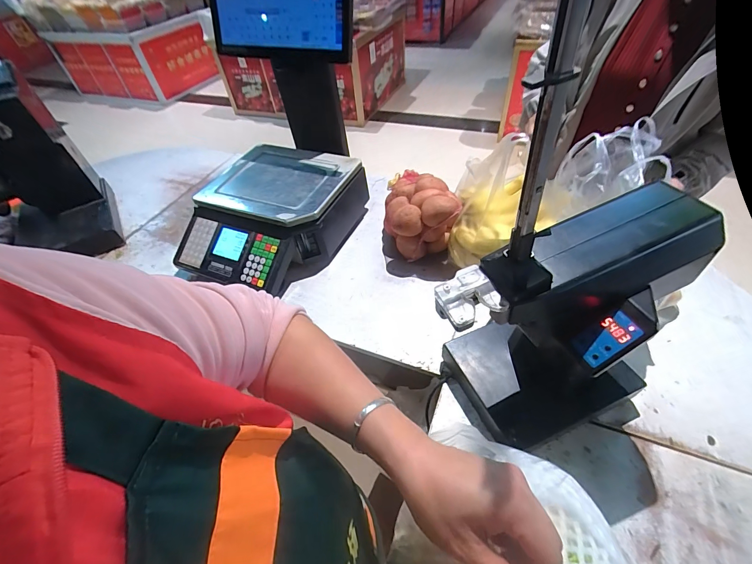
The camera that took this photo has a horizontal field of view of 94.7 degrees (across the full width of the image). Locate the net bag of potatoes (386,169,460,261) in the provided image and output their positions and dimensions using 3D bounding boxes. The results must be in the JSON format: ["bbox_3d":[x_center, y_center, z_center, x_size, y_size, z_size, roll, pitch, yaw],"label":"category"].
[{"bbox_3d":[0.110,-0.153,0.821,0.163,0.142,0.160,-9,47,-1],"label":"net bag of potatoes"}]

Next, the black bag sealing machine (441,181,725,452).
[{"bbox_3d":[0.258,0.062,0.490,0.243,0.368,0.192,-15,48,-7],"label":"black bag sealing machine"}]

